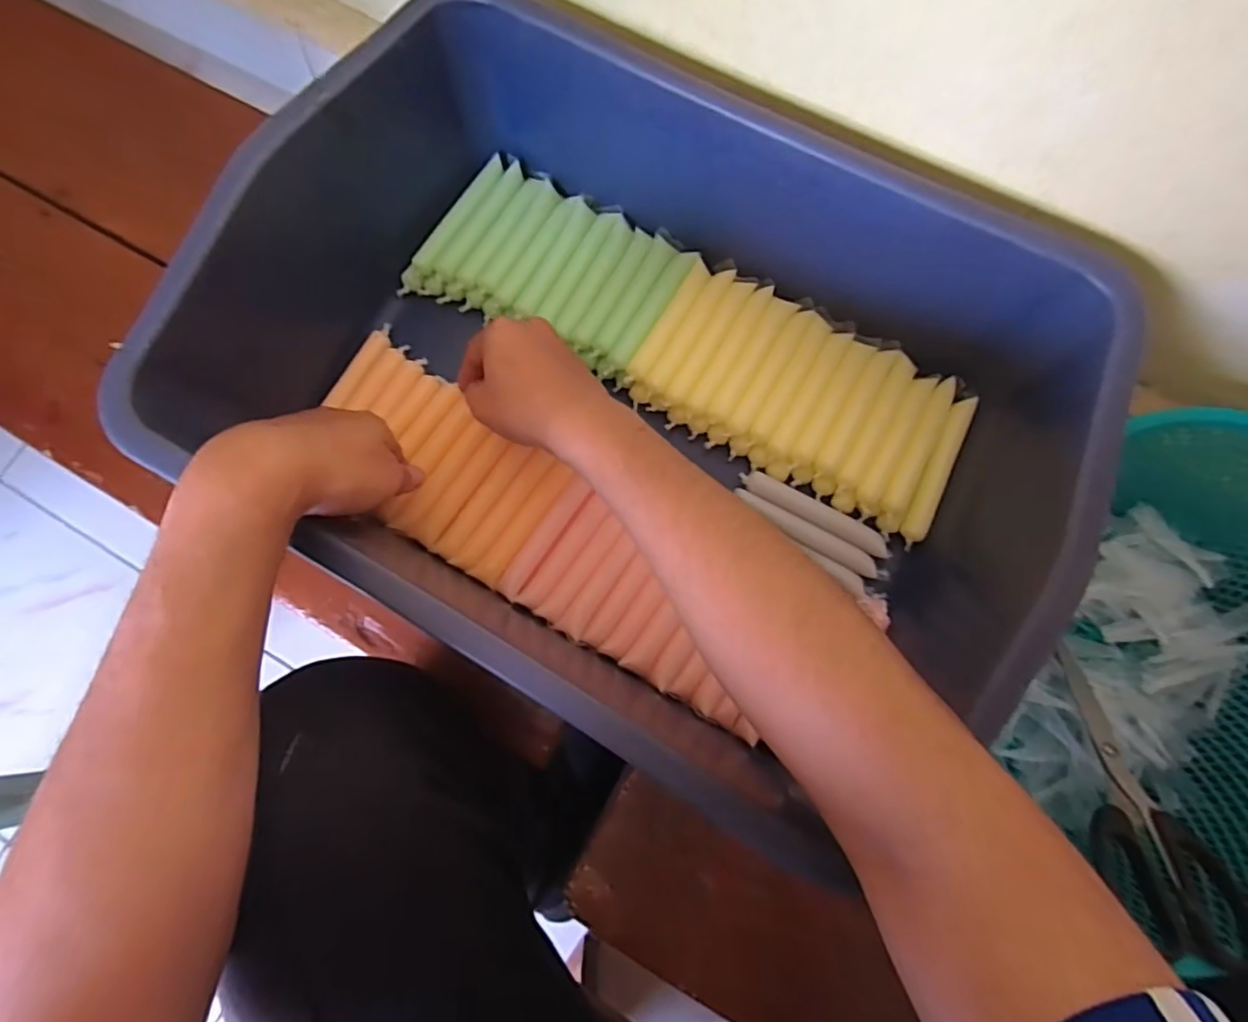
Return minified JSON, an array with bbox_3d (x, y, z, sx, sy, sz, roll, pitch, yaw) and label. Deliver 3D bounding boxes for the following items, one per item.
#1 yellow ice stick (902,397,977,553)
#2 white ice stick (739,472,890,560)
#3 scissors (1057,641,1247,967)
[{"bbox_3d":[0.225,-0.029,0.449,0.018,0.012,0.115,25,78,5],"label":"yellow ice stick"},{"bbox_3d":[0.136,0.000,0.447,0.109,0.013,0.016,30,79,6],"label":"white ice stick"},{"bbox_3d":[0.288,0.159,0.364,0.074,0.018,0.166,2,48,0],"label":"scissors"}]

